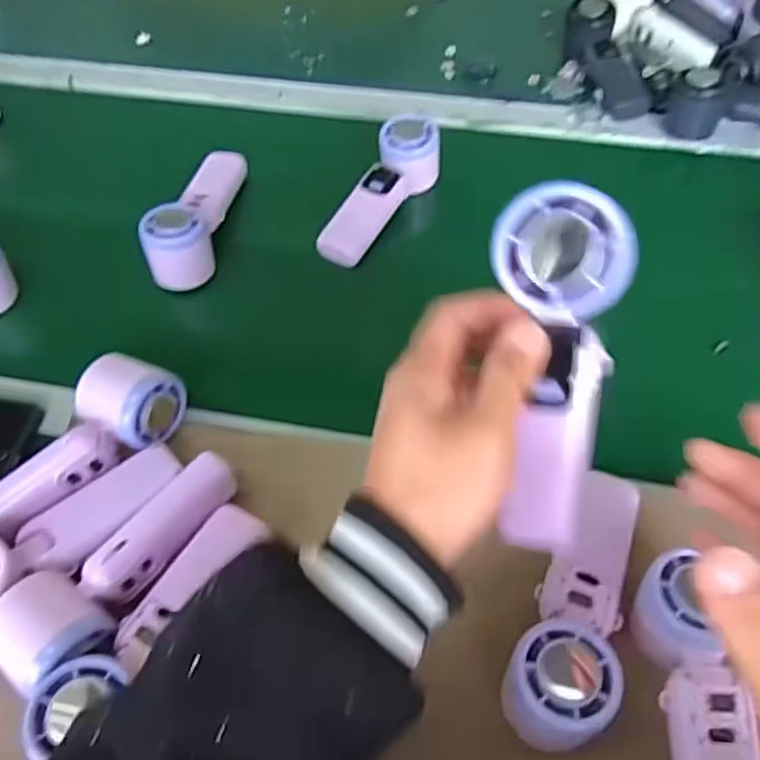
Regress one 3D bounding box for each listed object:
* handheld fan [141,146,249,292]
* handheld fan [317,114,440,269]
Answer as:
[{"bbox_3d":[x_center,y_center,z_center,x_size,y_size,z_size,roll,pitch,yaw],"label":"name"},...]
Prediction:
[{"bbox_3d":[-0.166,-0.153,0.612,0.049,0.075,0.163,6,57,7],"label":"handheld fan"},{"bbox_3d":[0.005,-0.175,0.616,0.058,0.053,0.164,21,60,16],"label":"handheld fan"}]

